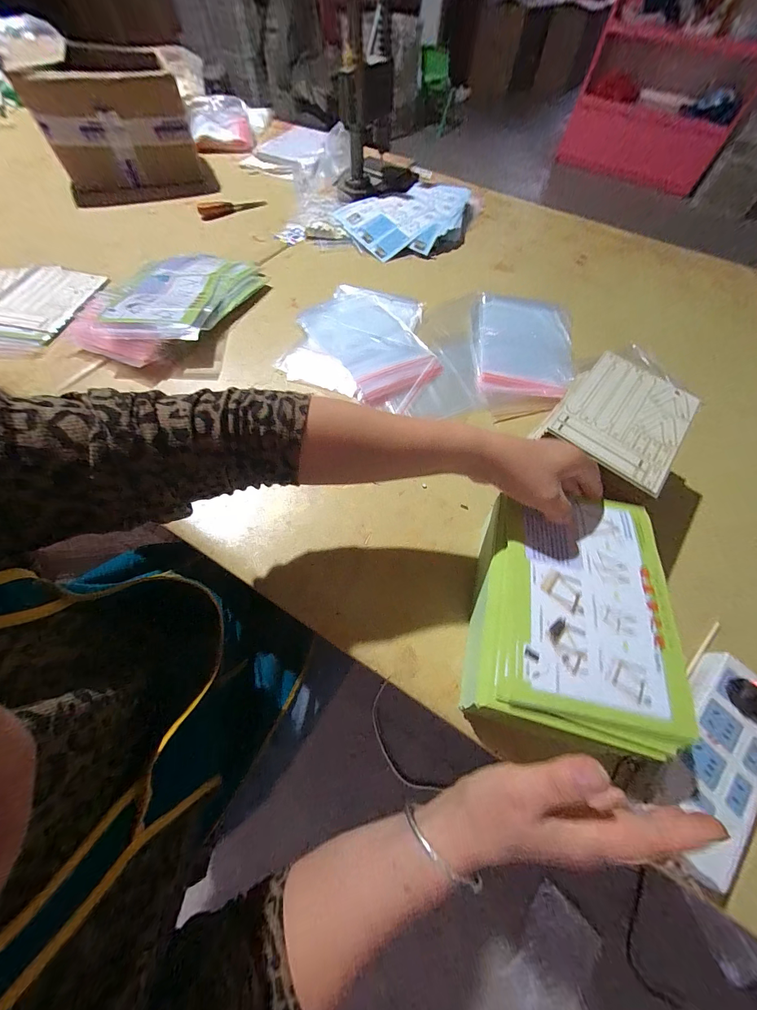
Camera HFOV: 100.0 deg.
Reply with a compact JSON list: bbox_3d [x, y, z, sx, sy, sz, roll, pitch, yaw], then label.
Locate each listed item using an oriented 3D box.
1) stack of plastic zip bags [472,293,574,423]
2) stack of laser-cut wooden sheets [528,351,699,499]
[{"bbox_3d":[0.260,-0.277,0.573,0.181,0.021,0.313,13,63,3],"label":"stack of plastic zip bags"},{"bbox_3d":[0.295,-0.110,0.383,0.137,0.011,0.181,37,67,14],"label":"stack of laser-cut wooden sheets"}]

